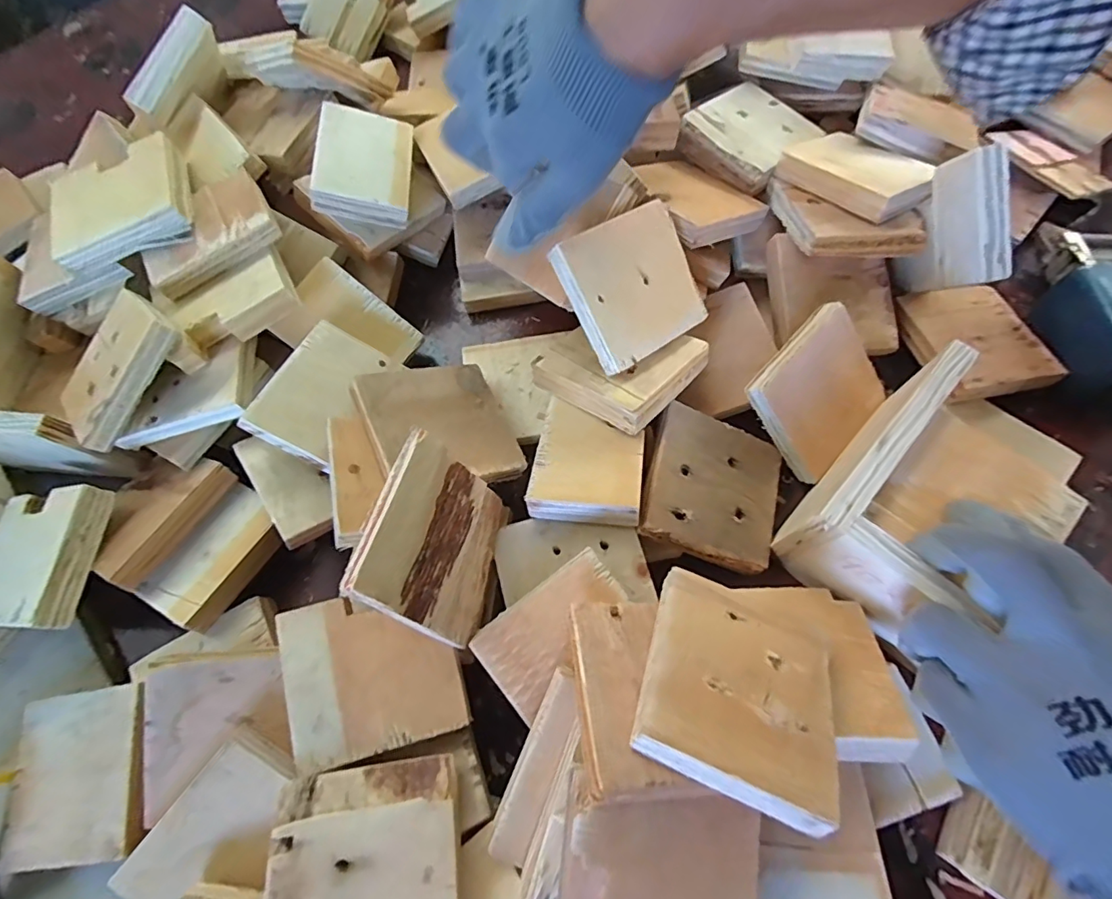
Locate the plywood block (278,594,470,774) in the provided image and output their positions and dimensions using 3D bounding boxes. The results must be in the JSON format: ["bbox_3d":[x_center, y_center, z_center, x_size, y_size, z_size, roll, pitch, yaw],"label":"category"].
[{"bbox_3d":[-0.101,0.121,0.280,0.088,0.016,0.082,-15,67,-4],"label":"plywood block"}]

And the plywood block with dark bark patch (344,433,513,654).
[{"bbox_3d":[-0.062,0.053,0.284,0.009,0.095,0.092,-8,51,32],"label":"plywood block with dark bark patch"}]

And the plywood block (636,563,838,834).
[{"bbox_3d":[0.083,0.107,0.235,0.083,0.013,0.090,22,41,7],"label":"plywood block"}]

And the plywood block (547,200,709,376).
[{"bbox_3d":[0.051,-0.106,0.332,0.090,0.011,0.083,-33,104,-22],"label":"plywood block"}]

